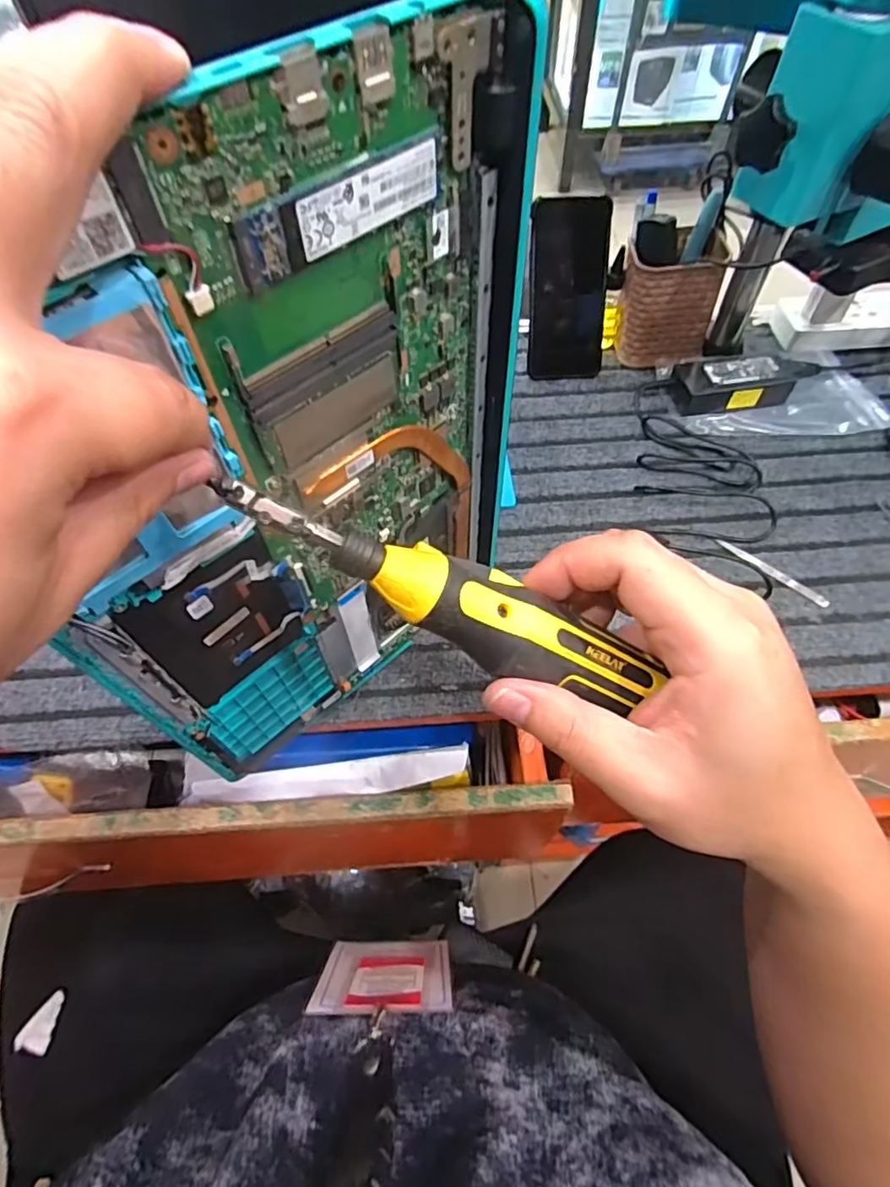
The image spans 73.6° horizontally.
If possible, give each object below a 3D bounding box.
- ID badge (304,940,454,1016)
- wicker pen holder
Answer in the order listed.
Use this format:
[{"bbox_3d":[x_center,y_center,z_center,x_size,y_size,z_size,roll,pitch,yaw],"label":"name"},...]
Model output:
[{"bbox_3d":[-0.042,0.275,0.433,0.091,0.127,0.005,0,77,-1],"label":"ID badge"},{"bbox_3d":[0.219,-0.289,0.588,0.088,0.102,0.071,7,56,6],"label":"wicker pen holder"}]

